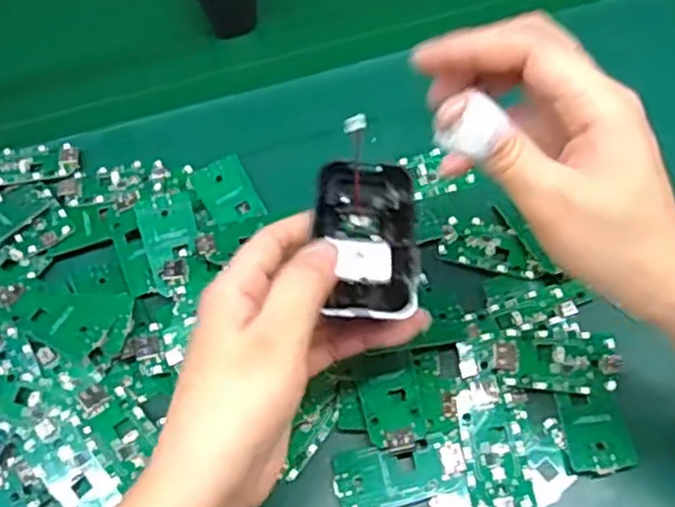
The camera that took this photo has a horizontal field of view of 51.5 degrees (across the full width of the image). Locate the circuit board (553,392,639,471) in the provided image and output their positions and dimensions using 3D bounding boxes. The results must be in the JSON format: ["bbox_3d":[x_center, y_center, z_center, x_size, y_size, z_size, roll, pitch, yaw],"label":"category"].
[{"bbox_3d":[0.130,0.089,0.350,0.032,0.008,0.039,-7,63,-1],"label":"circuit board"}]

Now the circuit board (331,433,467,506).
[{"bbox_3d":[0.030,0.107,0.344,0.063,0.005,0.029,-15,63,-5],"label":"circuit board"}]

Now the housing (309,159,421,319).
[{"bbox_3d":[0.013,-0.007,0.304,0.041,0.017,0.076,-4,63,1],"label":"housing"}]

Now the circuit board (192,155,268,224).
[{"bbox_3d":[-0.066,-0.036,0.423,0.033,0.009,0.043,-25,75,-10],"label":"circuit board"}]

